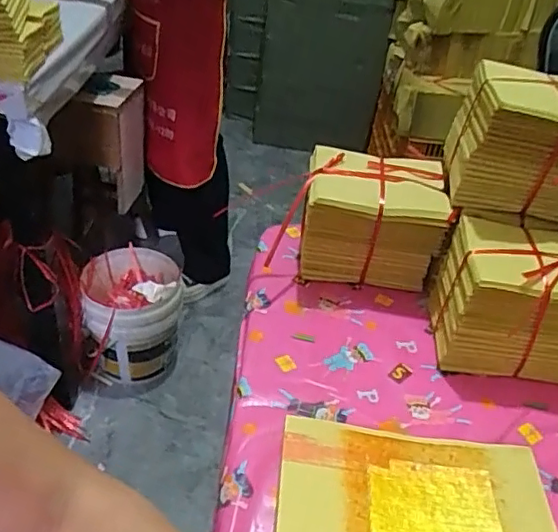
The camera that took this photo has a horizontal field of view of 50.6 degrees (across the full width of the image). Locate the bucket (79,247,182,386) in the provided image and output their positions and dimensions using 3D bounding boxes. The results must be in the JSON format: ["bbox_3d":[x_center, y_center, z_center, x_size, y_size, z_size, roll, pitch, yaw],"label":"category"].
[{"bbox_3d":[-0.385,0.132,1.580,0.240,0.271,0.252,4,38,-3],"label":"bucket"}]

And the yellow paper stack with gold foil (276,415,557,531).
[{"bbox_3d":[0.113,0.215,0.495,0.227,0.031,0.164,6,38,-1],"label":"yellow paper stack with gold foil"}]

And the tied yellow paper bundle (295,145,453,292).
[{"bbox_3d":[0.109,-0.051,0.744,0.174,0.138,0.099,7,38,0],"label":"tied yellow paper bundle"}]

